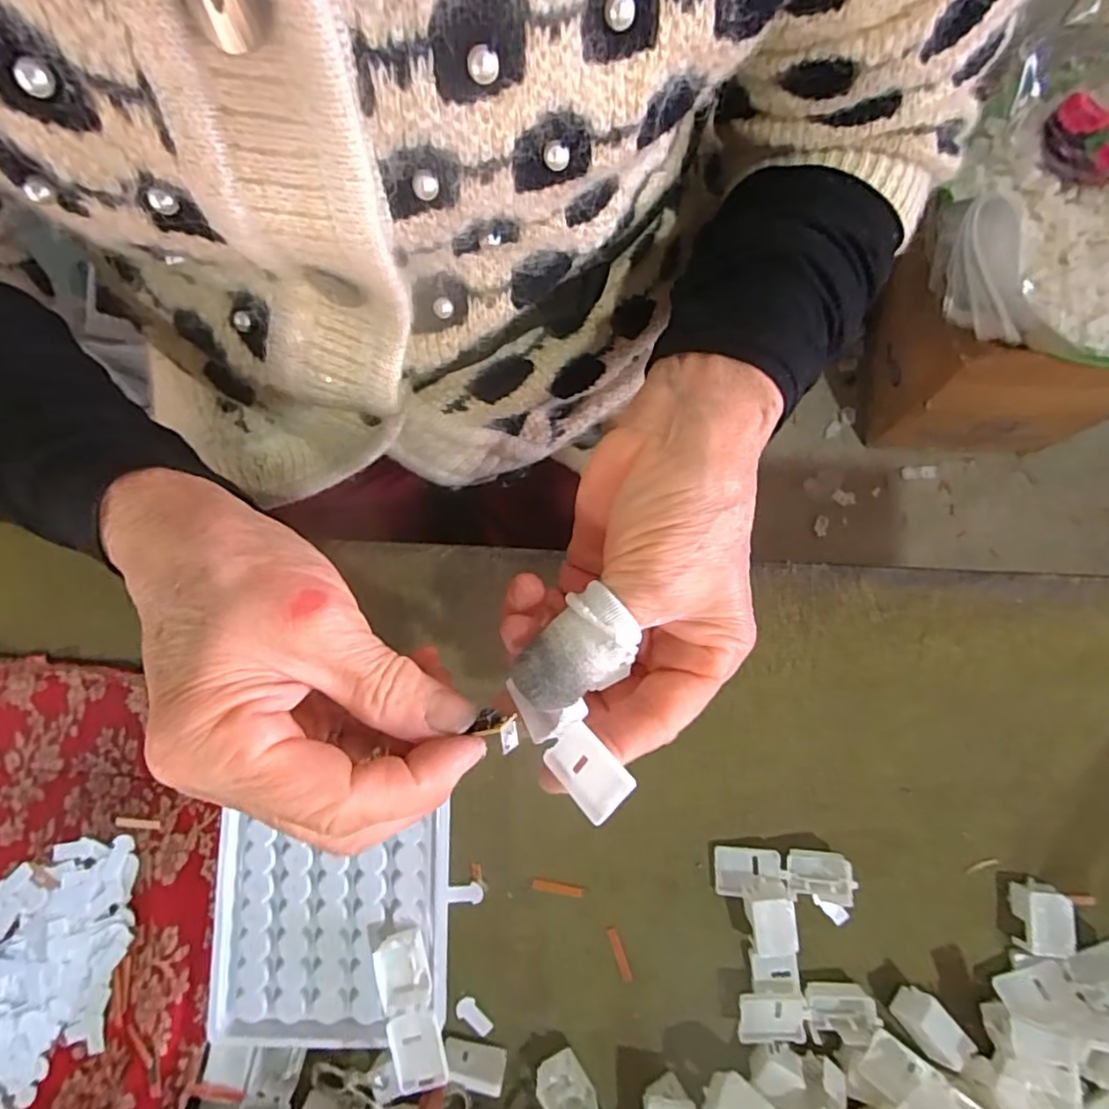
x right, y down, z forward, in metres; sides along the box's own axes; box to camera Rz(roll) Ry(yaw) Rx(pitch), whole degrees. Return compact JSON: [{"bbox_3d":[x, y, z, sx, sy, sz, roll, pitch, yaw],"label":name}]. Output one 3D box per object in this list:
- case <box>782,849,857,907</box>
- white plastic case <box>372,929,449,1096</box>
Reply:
[{"bbox_3d":[0.113,0.139,0.261,0.026,0.013,0.019,3,81,2],"label":"case"},{"bbox_3d":[-0.058,0.182,0.244,0.020,0.012,0.055,-16,81,-1],"label":"white plastic case"}]

